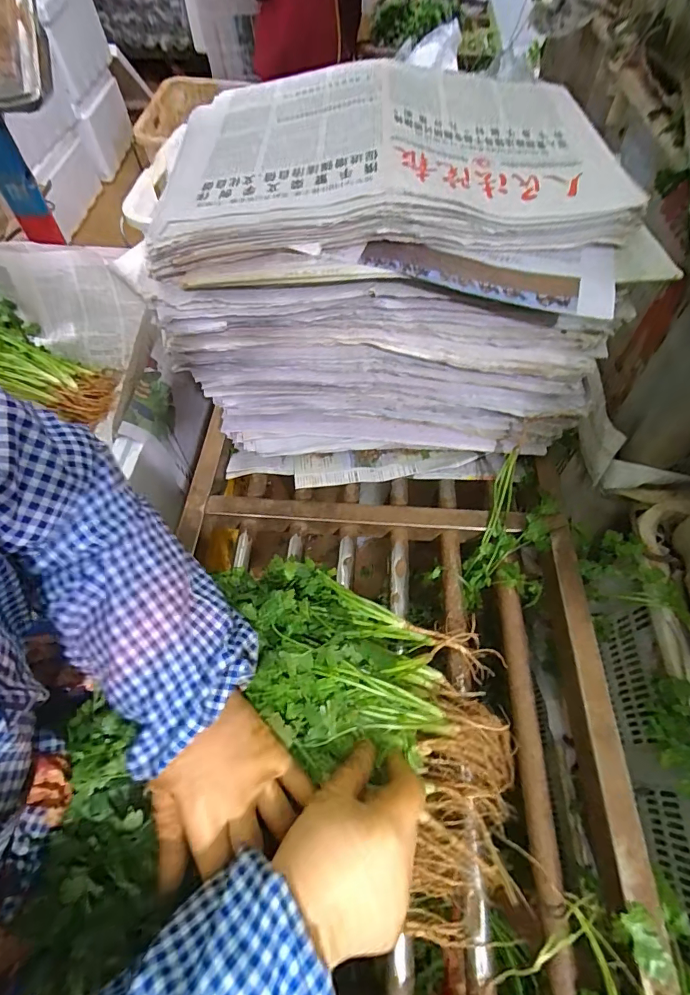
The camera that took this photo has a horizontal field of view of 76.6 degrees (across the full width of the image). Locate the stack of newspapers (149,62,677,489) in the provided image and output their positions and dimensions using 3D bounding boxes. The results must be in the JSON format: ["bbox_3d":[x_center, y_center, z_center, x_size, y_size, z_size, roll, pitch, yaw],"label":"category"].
[{"bbox_3d":[0.043,-0.238,0.513,0.402,0.290,0.346,2,59,1],"label":"stack of newspapers"}]

